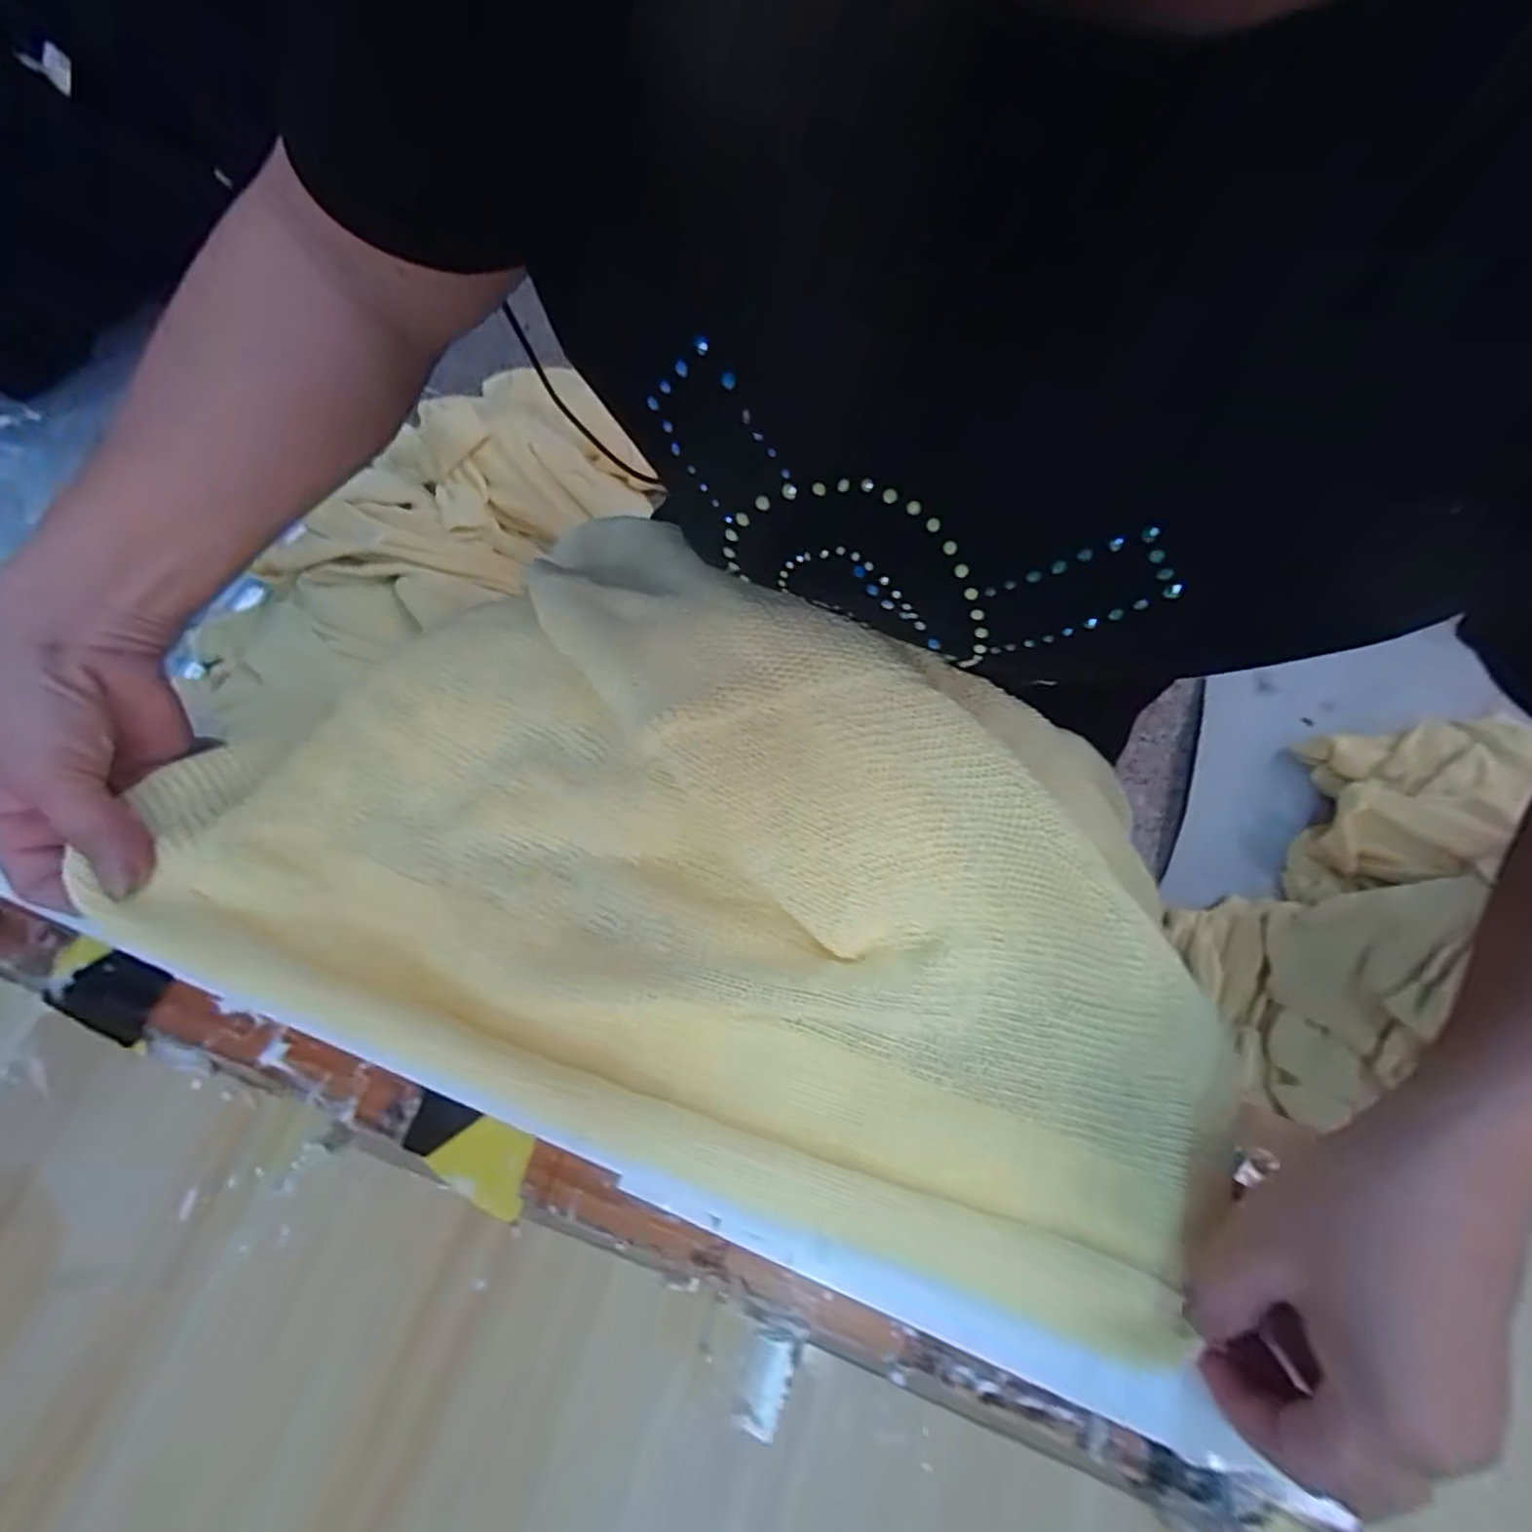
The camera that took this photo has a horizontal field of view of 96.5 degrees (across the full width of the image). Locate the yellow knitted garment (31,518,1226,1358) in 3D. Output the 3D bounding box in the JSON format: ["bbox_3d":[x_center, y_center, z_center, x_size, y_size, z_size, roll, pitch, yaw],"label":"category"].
[{"bbox_3d":[-0.029,0.032,0.286,0.439,0.078,0.237,18,70,9],"label":"yellow knitted garment"}]

